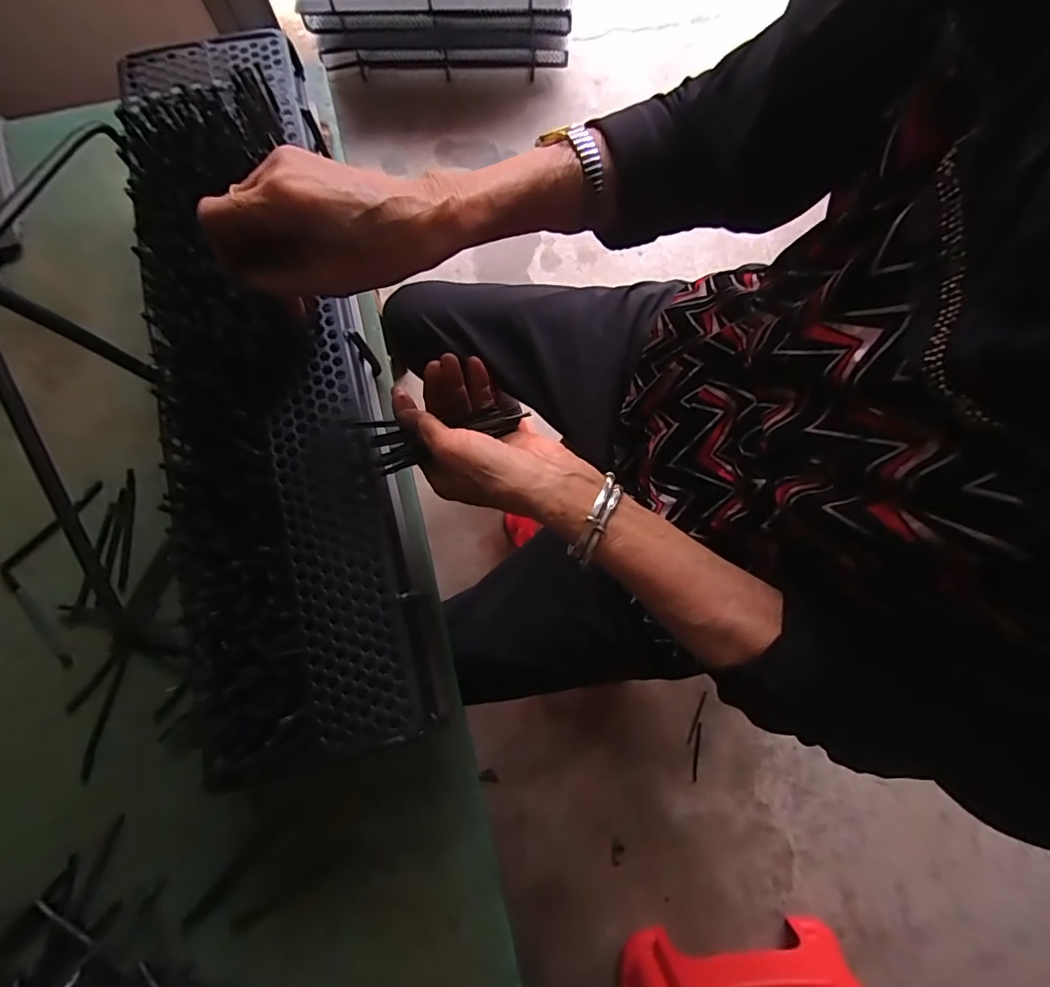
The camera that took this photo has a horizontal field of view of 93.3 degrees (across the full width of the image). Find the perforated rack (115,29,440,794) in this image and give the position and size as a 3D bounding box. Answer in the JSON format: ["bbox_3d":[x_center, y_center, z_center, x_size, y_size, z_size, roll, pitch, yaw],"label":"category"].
[{"bbox_3d":[-0.182,-0.083,0.355,0.143,0.042,0.522,-10,82,-18],"label":"perforated rack"}]

